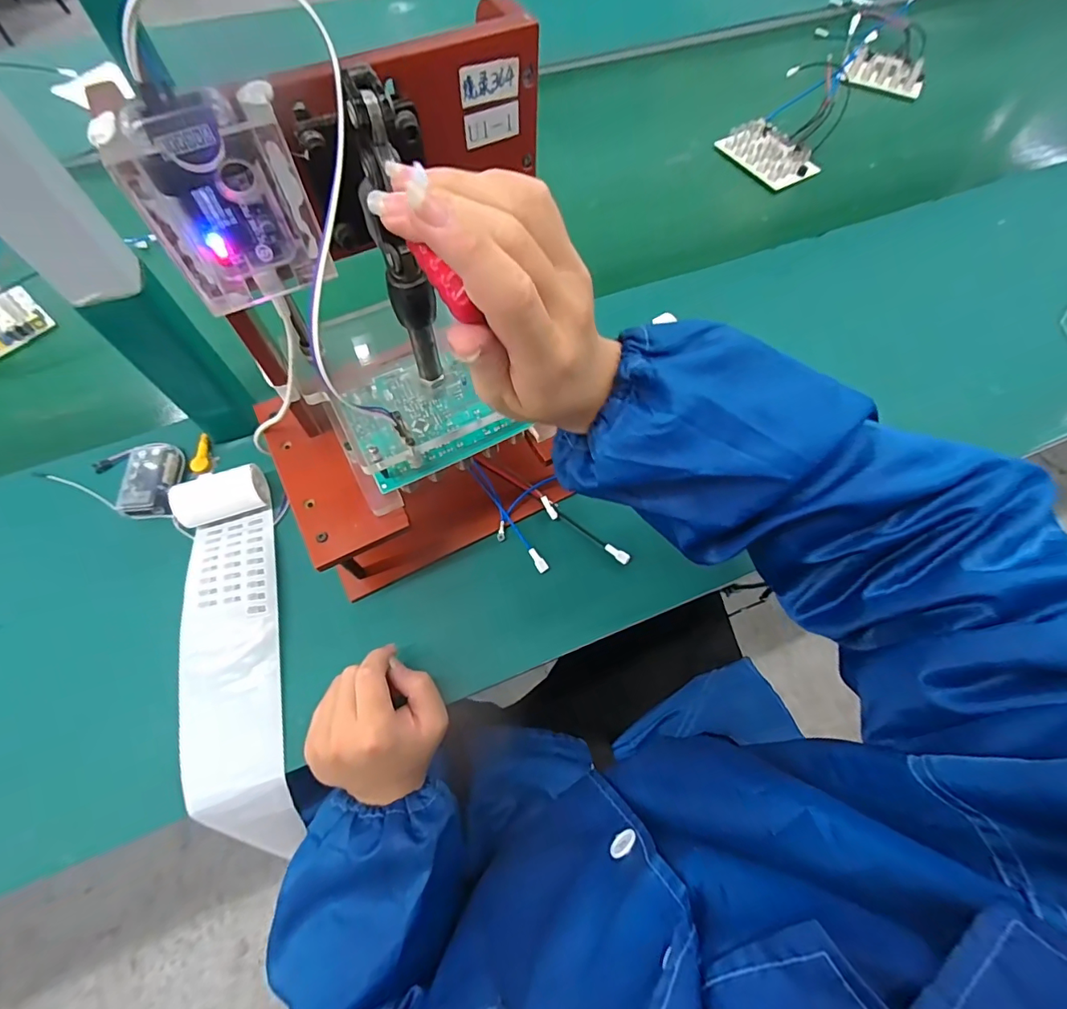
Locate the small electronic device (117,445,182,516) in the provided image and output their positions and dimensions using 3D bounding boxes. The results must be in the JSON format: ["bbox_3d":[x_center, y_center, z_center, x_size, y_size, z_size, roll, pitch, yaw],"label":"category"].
[{"bbox_3d":[-0.349,-0.023,0.451,0.039,0.019,0.070,-6,65,-4],"label":"small electronic device"}]

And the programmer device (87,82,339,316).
[{"bbox_3d":[-0.131,-0.128,0.216,0.064,0.083,0.021,-26,68,-13],"label":"programmer device"}]

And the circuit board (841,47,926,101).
[{"bbox_3d":[0.559,-0.687,0.781,0.122,0.034,0.049,31,68,12],"label":"circuit board"}]

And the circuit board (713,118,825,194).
[{"bbox_3d":[0.331,-0.494,0.694,0.071,0.027,0.128,-36,71,-16],"label":"circuit board"}]

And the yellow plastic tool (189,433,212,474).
[{"bbox_3d":[-0.314,-0.048,0.467,0.014,0.010,0.038,-1,80,-2],"label":"yellow plastic tool"}]

